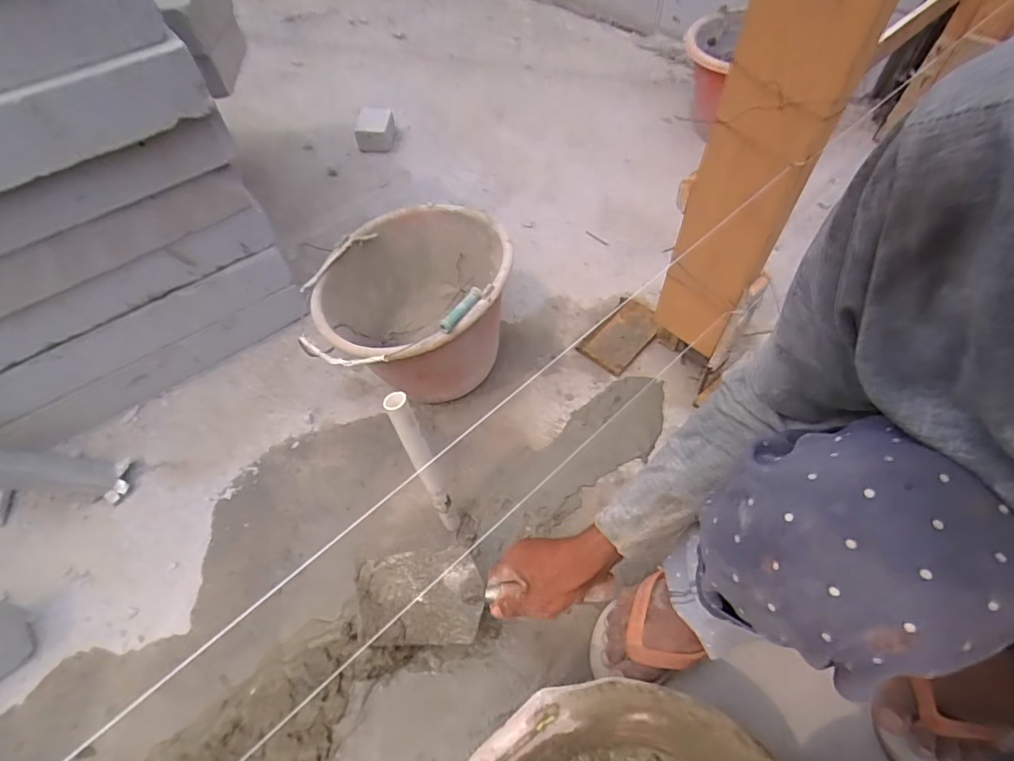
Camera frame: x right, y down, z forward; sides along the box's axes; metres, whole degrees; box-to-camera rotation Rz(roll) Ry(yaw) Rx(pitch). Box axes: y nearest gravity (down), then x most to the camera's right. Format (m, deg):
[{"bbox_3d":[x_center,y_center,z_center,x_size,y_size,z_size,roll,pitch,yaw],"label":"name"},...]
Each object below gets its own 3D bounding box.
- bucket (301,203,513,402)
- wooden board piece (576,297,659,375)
[{"bbox_3d":[-0.122,-0.092,0.786,0.276,0.222,0.253,-2,56,3],"label":"bucket"},{"bbox_3d":[0.201,-0.081,0.872,0.081,0.016,0.158,41,64,17],"label":"wooden board piece"}]

